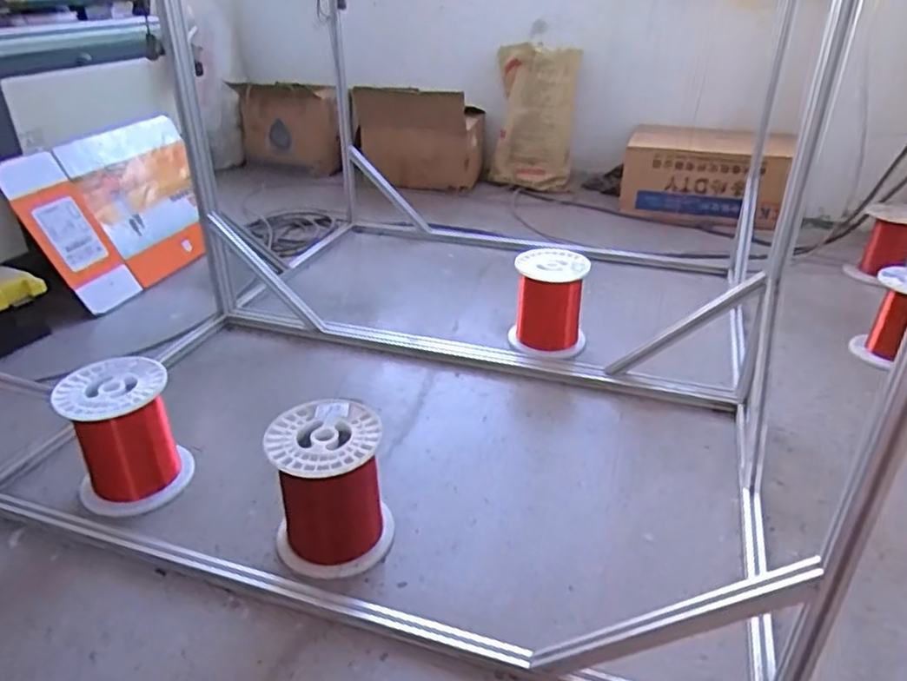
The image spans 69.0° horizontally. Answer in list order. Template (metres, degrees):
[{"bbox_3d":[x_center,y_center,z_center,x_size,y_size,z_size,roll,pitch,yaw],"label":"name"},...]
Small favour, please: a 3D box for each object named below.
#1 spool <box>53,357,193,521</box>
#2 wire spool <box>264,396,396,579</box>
[{"bbox_3d":[-0.647,0.183,1.296,0.198,0.244,0.185,0,32,0],"label":"spool"},{"bbox_3d":[-0.220,0.261,1.184,0.204,0.231,0.209,-7,32,-11],"label":"wire spool"}]

